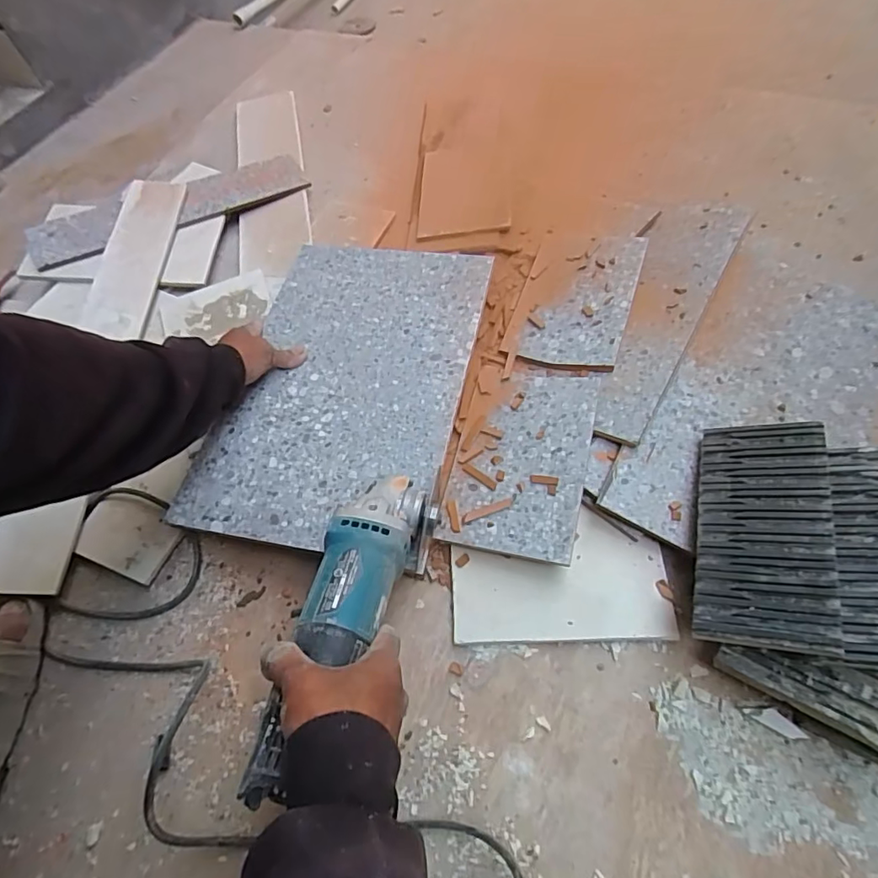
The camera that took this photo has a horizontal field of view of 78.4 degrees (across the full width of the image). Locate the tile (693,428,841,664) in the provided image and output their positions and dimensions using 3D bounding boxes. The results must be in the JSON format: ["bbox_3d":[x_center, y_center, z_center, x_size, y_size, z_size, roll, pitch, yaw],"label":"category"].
[{"bbox_3d":[0.266,0.071,0.445,0.095,0.006,0.197,-5,51,35],"label":"tile"}]

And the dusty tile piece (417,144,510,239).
[{"bbox_3d":[0.036,-0.370,0.789,0.127,0.013,0.194,-6,58,14],"label":"dusty tile piece"}]

